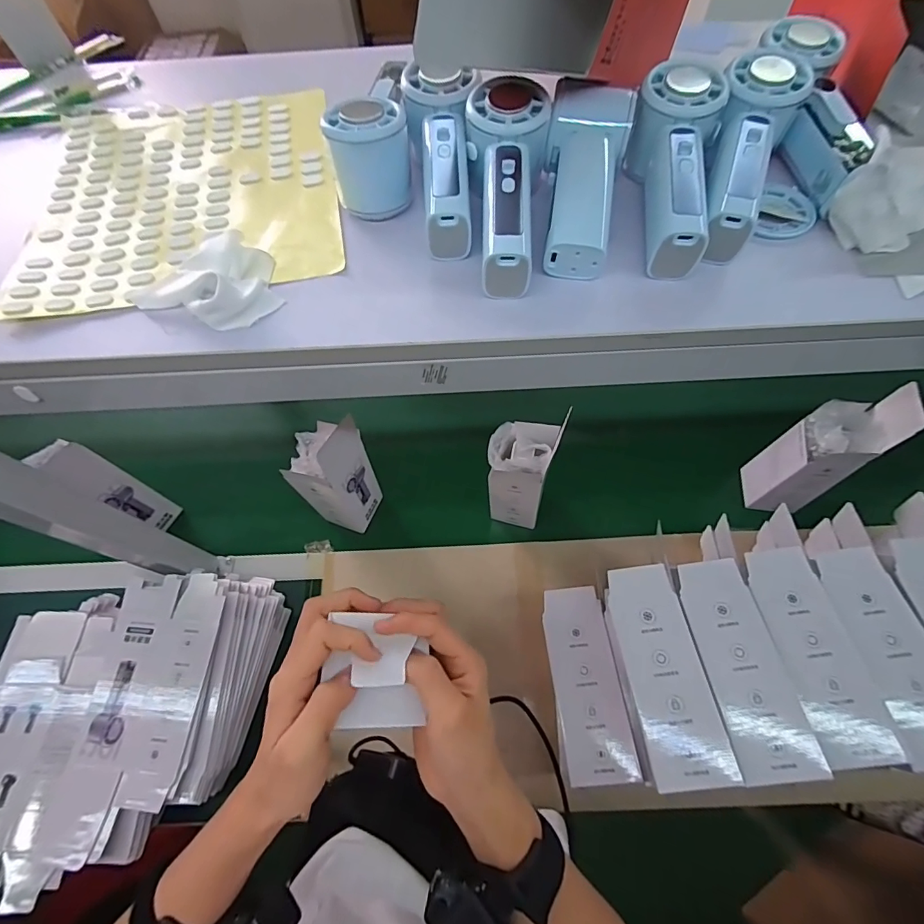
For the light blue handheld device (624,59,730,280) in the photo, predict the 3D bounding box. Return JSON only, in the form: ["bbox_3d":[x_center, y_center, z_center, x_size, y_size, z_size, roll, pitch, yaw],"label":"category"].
[{"bbox_3d":[0.149,-0.199,0.319,0.055,0.054,0.154,5,75,5],"label":"light blue handheld device"}]

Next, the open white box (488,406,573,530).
[{"bbox_3d":[0.082,0.021,0.640,0.085,0.219,0.074,14,65,9],"label":"open white box"}]

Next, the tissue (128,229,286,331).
[{"bbox_3d":[-0.169,-0.123,0.306,0.077,0.029,0.084,39,70,19],"label":"tissue"}]

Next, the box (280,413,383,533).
[{"bbox_3d":[-0.181,0.023,0.650,0.079,0.235,0.086,19,65,11],"label":"box"}]

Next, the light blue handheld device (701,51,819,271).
[{"bbox_3d":[0.198,-0.214,0.316,0.054,0.041,0.168,18,80,12],"label":"light blue handheld device"}]

